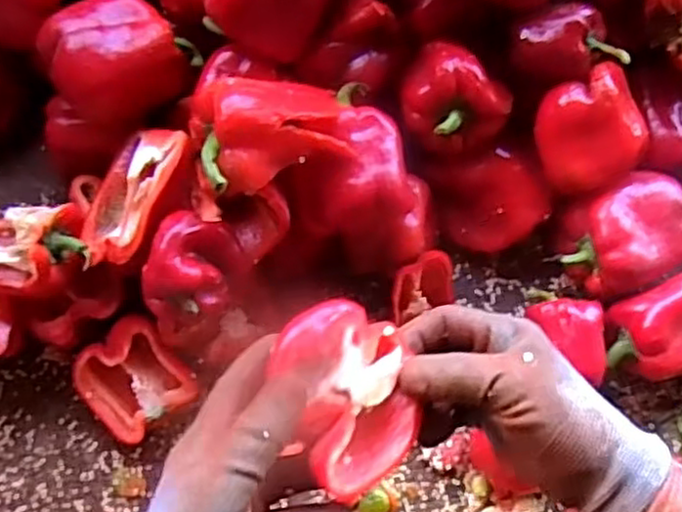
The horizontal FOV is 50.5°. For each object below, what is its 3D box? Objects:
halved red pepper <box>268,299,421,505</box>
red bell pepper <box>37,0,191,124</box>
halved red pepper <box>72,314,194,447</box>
[{"bbox_3d":[0.007,0.069,0.369,0.063,0.040,0.093,-18,75,-6],"label":"halved red pepper"},{"bbox_3d":[-0.195,-0.169,0.624,0.110,0.087,0.091,-32,77,-10],"label":"red bell pepper"},{"bbox_3d":[-0.184,0.109,0.645,0.092,0.028,0.092,-41,93,12],"label":"halved red pepper"}]

